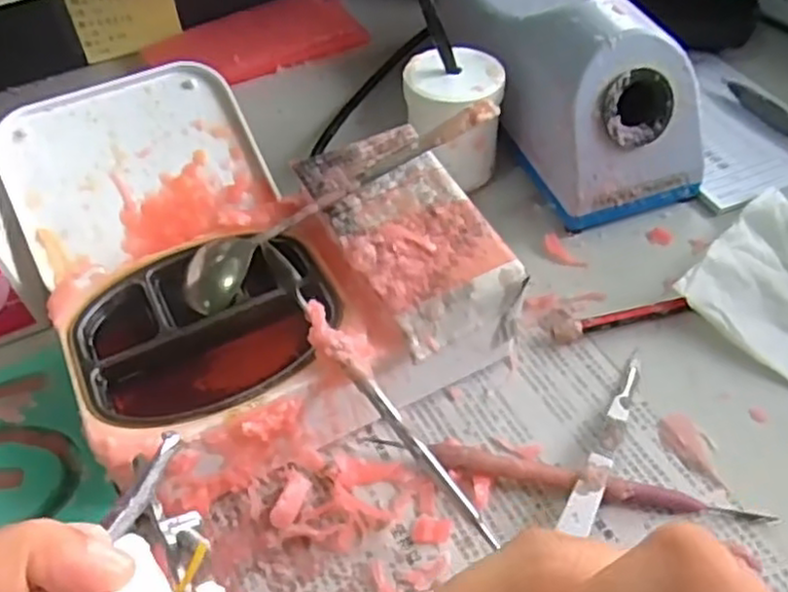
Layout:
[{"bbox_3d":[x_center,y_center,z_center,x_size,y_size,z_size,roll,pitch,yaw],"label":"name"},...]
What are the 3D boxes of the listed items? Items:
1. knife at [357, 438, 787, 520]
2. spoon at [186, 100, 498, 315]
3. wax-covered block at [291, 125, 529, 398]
[{"bbox_3d":[0.070,0.077,0.308,0.170,0.016,0.013,8,52,10],"label":"knife"},{"bbox_3d":[-0.023,-0.042,0.343,0.170,0.019,0.038,-29,51,-2],"label":"spoon"},{"bbox_3d":[0.007,-0.014,0.355,0.069,0.073,0.122,-24,53,-16],"label":"wax-covered block"}]

